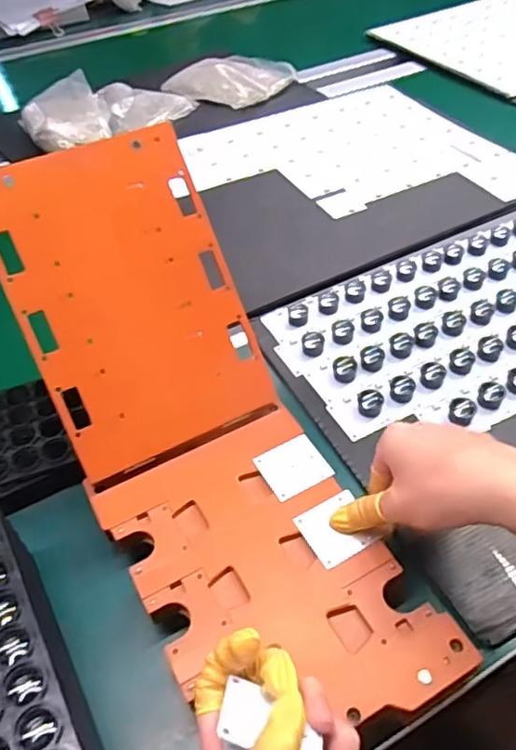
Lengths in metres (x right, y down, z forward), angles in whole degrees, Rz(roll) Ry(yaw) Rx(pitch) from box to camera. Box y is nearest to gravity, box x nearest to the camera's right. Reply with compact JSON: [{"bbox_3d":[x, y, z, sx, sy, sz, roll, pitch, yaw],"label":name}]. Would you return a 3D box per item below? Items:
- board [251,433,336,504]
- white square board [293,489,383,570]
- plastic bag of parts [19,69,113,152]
[{"bbox_3d":[0.027,0.069,0.457,0.048,0.004,0.044,-24,51,-18],"label":"board"},{"bbox_3d":[0.056,0.107,0.419,0.046,0.004,0.044,-24,51,-17],"label":"white square board"},{"bbox_3d":[-0.288,-0.388,0.894,0.121,0.051,0.158,-14,48,-9],"label":"plastic bag of parts"}]

